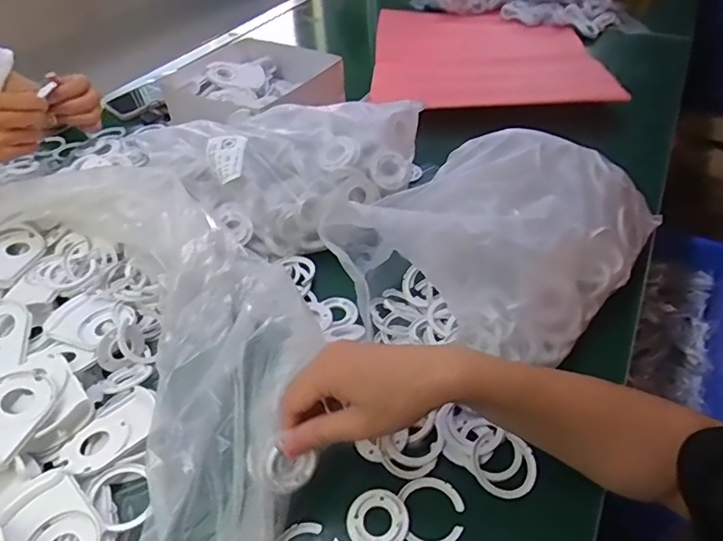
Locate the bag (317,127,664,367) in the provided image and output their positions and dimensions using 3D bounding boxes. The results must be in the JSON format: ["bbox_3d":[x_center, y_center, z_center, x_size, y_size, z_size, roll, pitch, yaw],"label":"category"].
[{"bbox_3d":[0.138,-0.037,0.510,0.220,0.109,0.284,32,54,32],"label":"bag"}]

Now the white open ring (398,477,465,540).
[{"bbox_3d":[0.054,0.179,0.381,0.046,0.005,0.051,-8,43,-5],"label":"white open ring"}]

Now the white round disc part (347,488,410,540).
[{"bbox_3d":[0.012,0.183,0.377,0.045,0.005,0.043,-2,43,2],"label":"white round disc part"}]

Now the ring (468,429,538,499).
[{"bbox_3d":[0.111,0.149,0.399,0.049,0.011,0.050,-2,43,2],"label":"ring"}]

